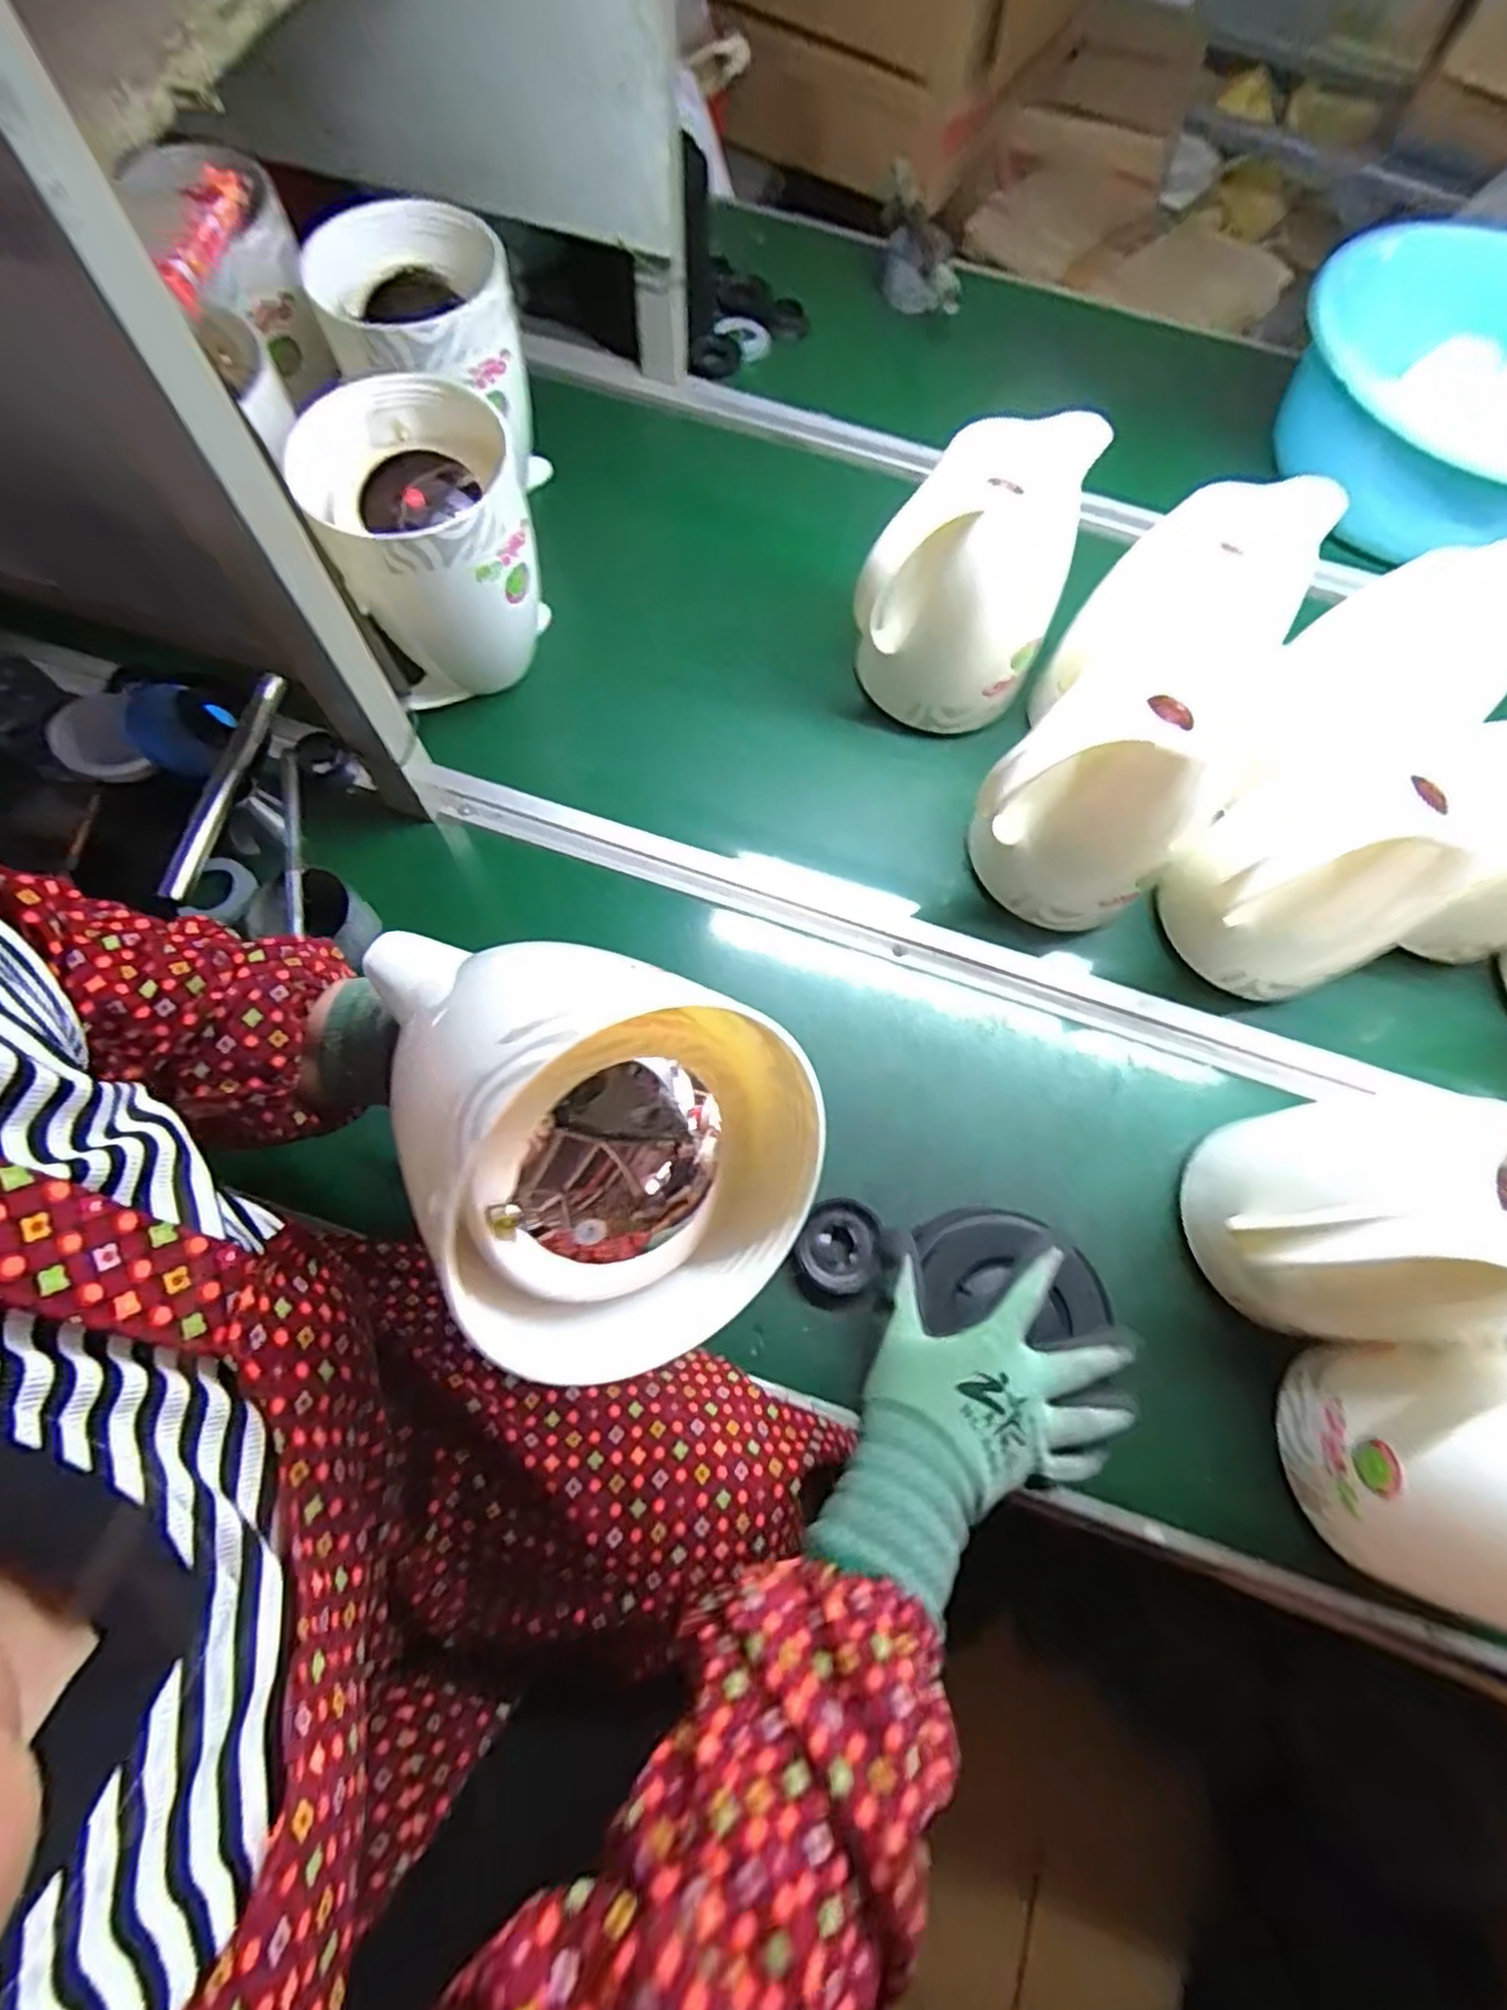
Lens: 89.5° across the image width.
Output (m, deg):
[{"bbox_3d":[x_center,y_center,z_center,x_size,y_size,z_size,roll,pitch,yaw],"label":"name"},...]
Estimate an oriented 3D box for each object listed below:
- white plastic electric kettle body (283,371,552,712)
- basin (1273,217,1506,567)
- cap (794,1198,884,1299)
[{"bbox_3d":[-0.236,-0.337,0.607,0.145,0.207,0.143,-17,70,-9],"label":"white plastic electric kettle body"},{"bbox_3d":[0.757,-0.634,0.802,0.346,0.134,0.385,-42,76,-16],"label":"basin"},{"bbox_3d":[0.065,0.177,0.556,0.059,0.020,0.067,29,70,9],"label":"cap"}]

